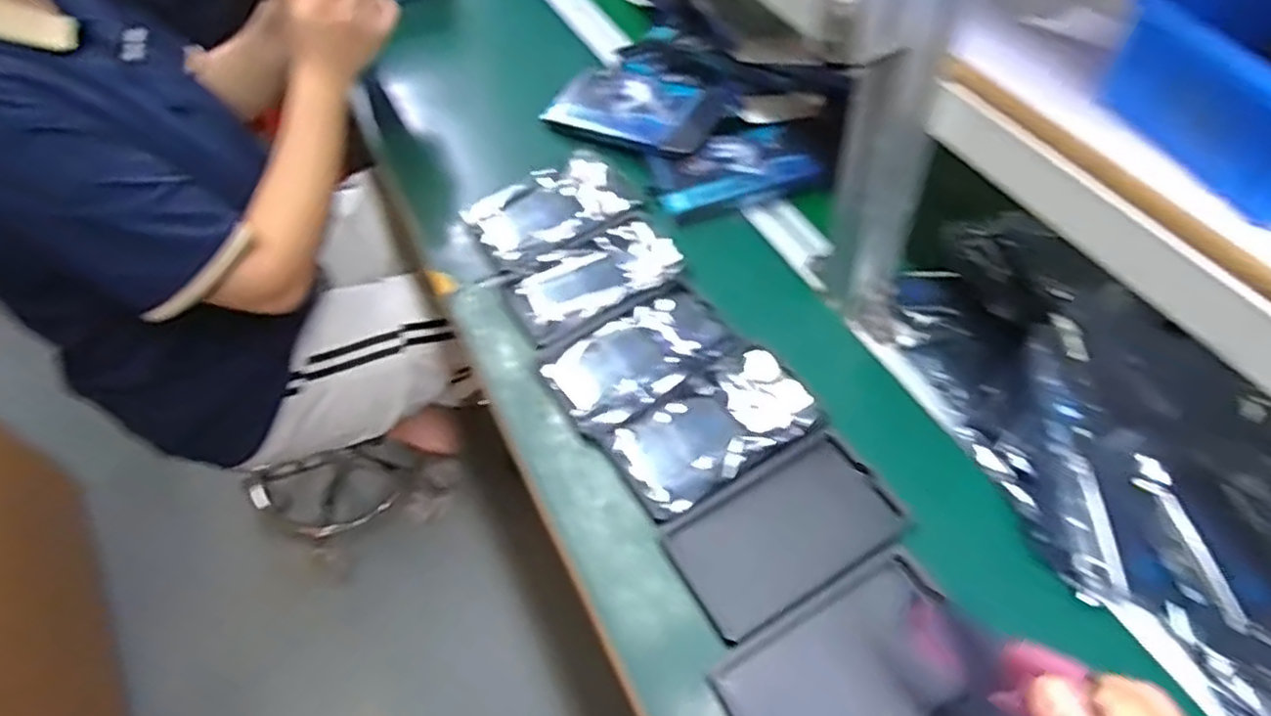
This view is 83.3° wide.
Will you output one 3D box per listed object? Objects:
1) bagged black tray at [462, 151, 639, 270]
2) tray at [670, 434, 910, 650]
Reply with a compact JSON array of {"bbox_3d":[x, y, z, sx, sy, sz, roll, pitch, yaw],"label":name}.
[{"bbox_3d":[-0.084,-0.151,0.704,0.147,0.022,0.102,-31,58,-17],"label":"bagged black tray"},{"bbox_3d":[0.106,0.123,0.507,0.153,0.016,0.089,-26,56,-14],"label":"tray"}]

